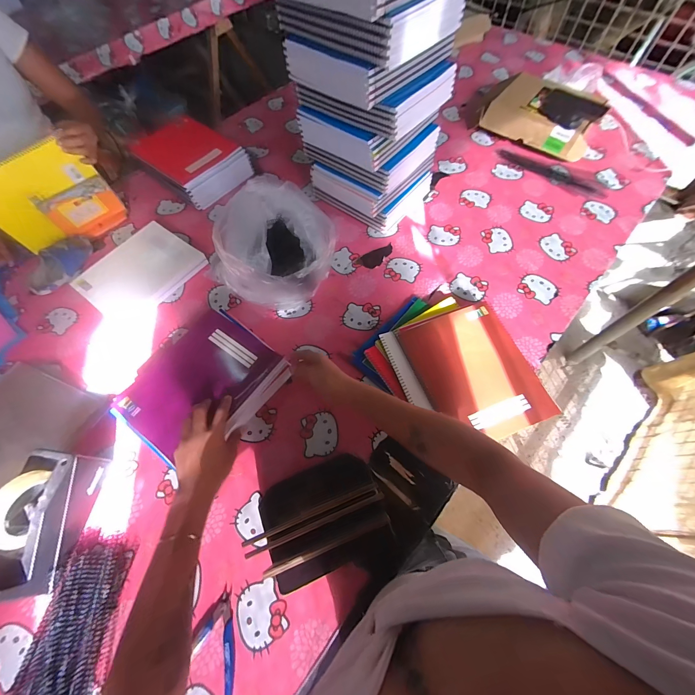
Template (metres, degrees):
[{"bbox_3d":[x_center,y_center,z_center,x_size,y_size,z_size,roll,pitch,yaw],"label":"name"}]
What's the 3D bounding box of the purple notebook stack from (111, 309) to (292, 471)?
[{"bbox_3d":[-0.280,0.067,0.605,0.232,0.076,0.268,36,72,17],"label":"purple notebook stack"}]

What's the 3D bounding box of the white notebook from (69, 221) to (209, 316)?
[{"bbox_3d":[-0.502,-0.185,0.754,0.201,0.038,0.251,37,72,19],"label":"white notebook"}]

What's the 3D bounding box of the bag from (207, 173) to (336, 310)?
[{"bbox_3d":[-0.161,-0.222,0.687,0.272,0.159,0.255,40,72,19],"label":"bag"}]

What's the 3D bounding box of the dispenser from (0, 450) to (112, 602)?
[{"bbox_3d":[-0.483,0.270,0.488,0.080,0.126,0.197,6,64,6],"label":"dispenser"}]

